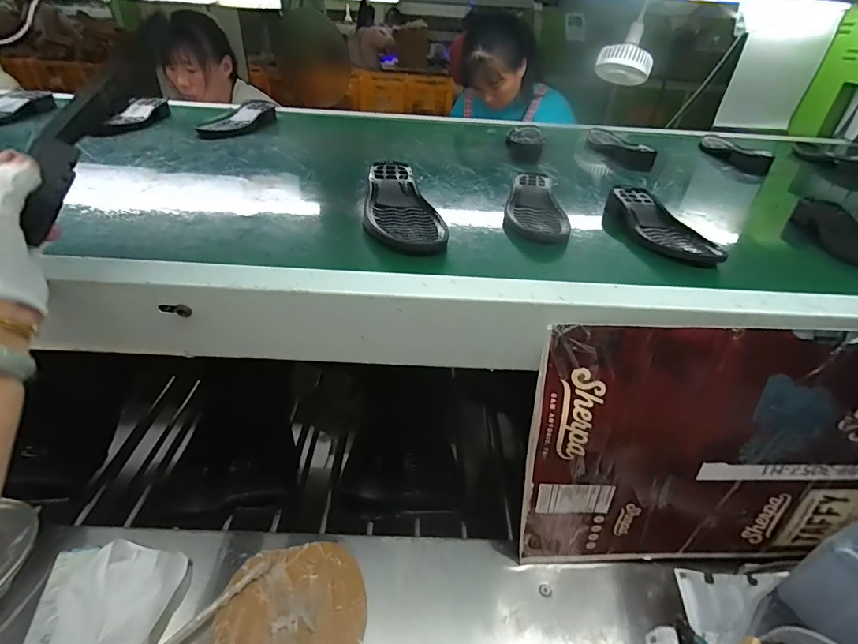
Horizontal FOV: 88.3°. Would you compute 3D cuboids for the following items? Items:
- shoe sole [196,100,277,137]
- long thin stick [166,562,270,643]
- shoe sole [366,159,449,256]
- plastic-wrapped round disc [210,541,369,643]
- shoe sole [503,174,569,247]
[{"bbox_3d":[-0.384,-0.418,0.903,0.069,0.033,0.188,12,36,11],"label":"shoe sole"},{"bbox_3d":[-0.250,0.320,0.448,0.014,0.016,0.191,30,42,32],"label":"long thin stick"},{"bbox_3d":[-0.038,-0.151,0.559,0.087,0.027,0.250,-3,36,-10],"label":"shoe sole"},{"bbox_3d":[-0.146,0.311,0.474,0.150,0.009,0.140,-4,36,-11],"label":"plastic-wrapped round disc"},{"bbox_3d":[0.140,-0.156,0.585,0.073,0.030,0.188,7,35,4],"label":"shoe sole"}]

